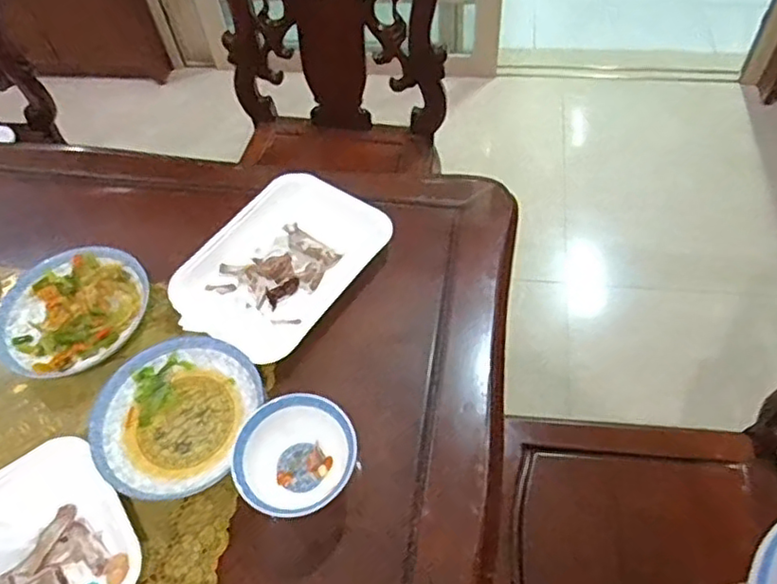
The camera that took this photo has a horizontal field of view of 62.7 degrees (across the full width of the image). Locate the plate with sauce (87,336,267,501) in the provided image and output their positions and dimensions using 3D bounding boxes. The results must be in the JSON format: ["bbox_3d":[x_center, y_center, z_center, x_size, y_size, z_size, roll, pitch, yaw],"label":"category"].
[{"bbox_3d":[-0.224,0.132,0.672,0.162,0.038,0.169,-2,55,3],"label":"plate with sauce"}]

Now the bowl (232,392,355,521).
[{"bbox_3d":[-0.088,0.165,0.622,0.110,0.069,0.116,-2,55,3],"label":"bowl"}]

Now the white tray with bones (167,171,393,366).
[{"bbox_3d":[-0.134,-0.037,0.784,0.189,0.037,0.254,30,63,23],"label":"white tray with bones"}]

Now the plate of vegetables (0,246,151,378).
[{"bbox_3d":[-0.376,0.023,0.763,0.177,0.034,0.161,-2,55,3],"label":"plate of vegetables"}]

